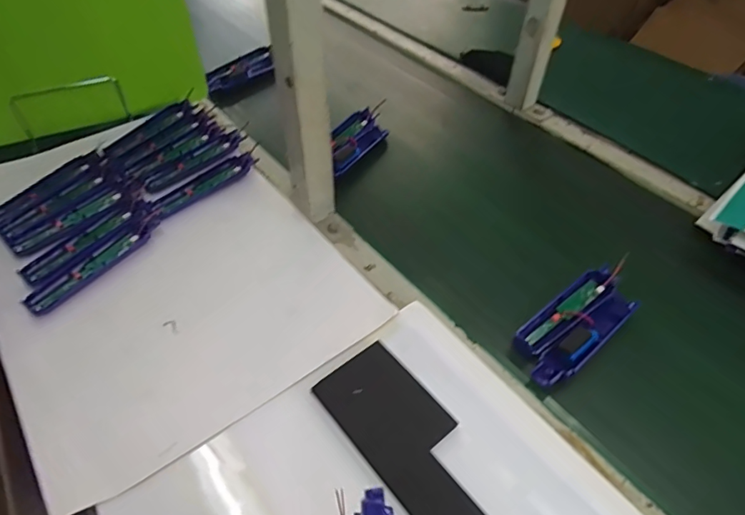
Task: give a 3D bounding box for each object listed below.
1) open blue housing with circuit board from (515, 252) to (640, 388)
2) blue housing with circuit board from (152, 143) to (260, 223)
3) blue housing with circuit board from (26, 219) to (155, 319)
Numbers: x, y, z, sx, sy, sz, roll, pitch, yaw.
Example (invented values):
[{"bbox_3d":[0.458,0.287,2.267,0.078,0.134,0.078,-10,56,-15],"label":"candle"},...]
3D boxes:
[{"bbox_3d":[0.235,0.072,0.545,0.183,0.018,0.072,-33,58,-26],"label":"open blue housing with circuit board"},{"bbox_3d":[-0.236,-0.105,0.667,0.043,0.016,0.170,33,57,24],"label":"blue housing with circuit board"},{"bbox_3d":[-0.331,0.008,0.566,0.031,0.010,0.155,36,52,6],"label":"blue housing with circuit board"}]

